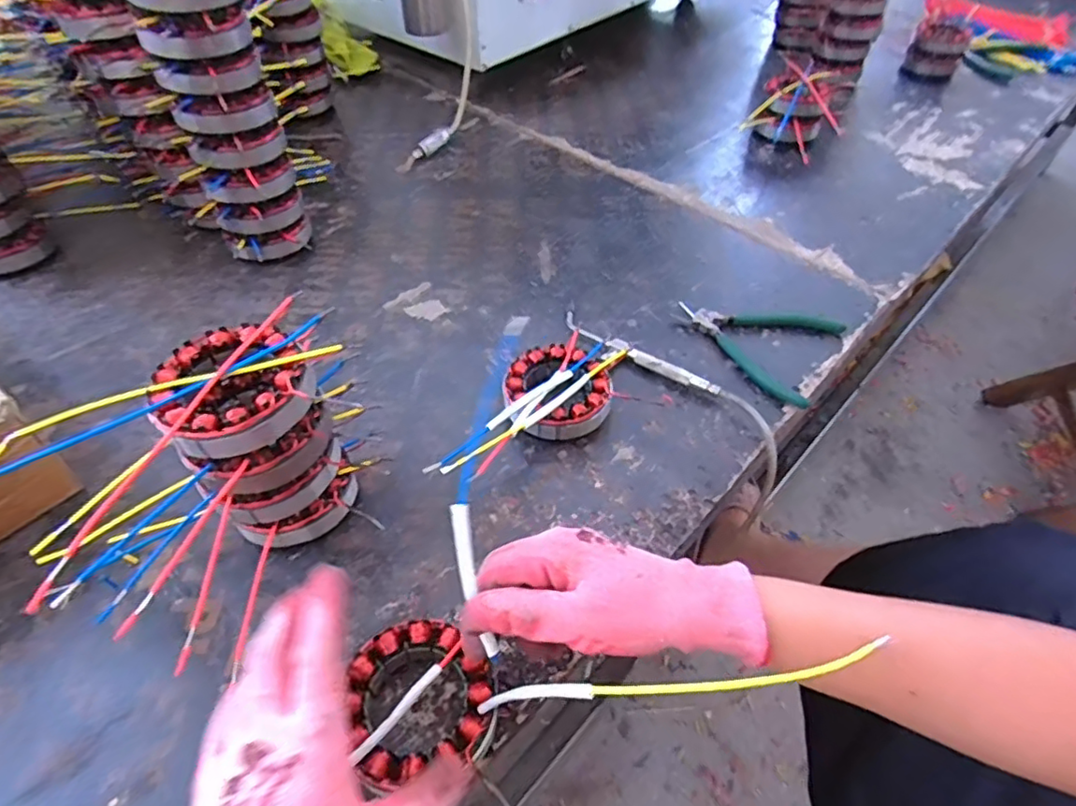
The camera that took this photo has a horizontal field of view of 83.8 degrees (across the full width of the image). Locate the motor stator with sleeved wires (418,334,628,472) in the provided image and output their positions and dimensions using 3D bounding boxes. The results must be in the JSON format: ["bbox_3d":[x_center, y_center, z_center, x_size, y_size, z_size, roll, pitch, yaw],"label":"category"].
[{"bbox_3d":[0.009,0.002,0.484,0.089,0.041,0.199,22,51,16],"label":"motor stator with sleeved wires"}]

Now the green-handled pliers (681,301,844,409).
[{"bbox_3d":[0.200,-0.064,0.564,0.140,0.010,0.129,26,53,19],"label":"green-handled pliers"}]

